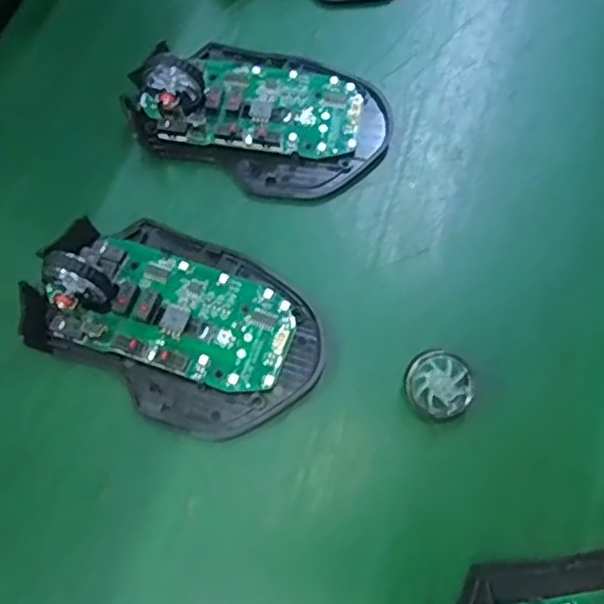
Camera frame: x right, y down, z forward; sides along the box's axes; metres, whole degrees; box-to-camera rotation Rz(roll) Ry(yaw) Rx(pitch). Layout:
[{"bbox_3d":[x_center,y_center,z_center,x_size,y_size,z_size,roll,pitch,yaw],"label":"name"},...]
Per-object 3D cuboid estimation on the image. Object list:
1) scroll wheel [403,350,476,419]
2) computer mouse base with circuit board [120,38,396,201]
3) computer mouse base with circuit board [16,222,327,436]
[{"bbox_3d":[0.051,0.030,0.240,0.025,0.008,0.022,27,69,12],"label":"scroll wheel"},{"bbox_3d":[-0.019,-0.089,0.286,0.111,0.030,0.070,21,68,10],"label":"computer mouse base with circuit board"},{"bbox_3d":[-0.049,0.003,0.244,0.111,0.029,0.071,28,69,12],"label":"computer mouse base with circuit board"}]

